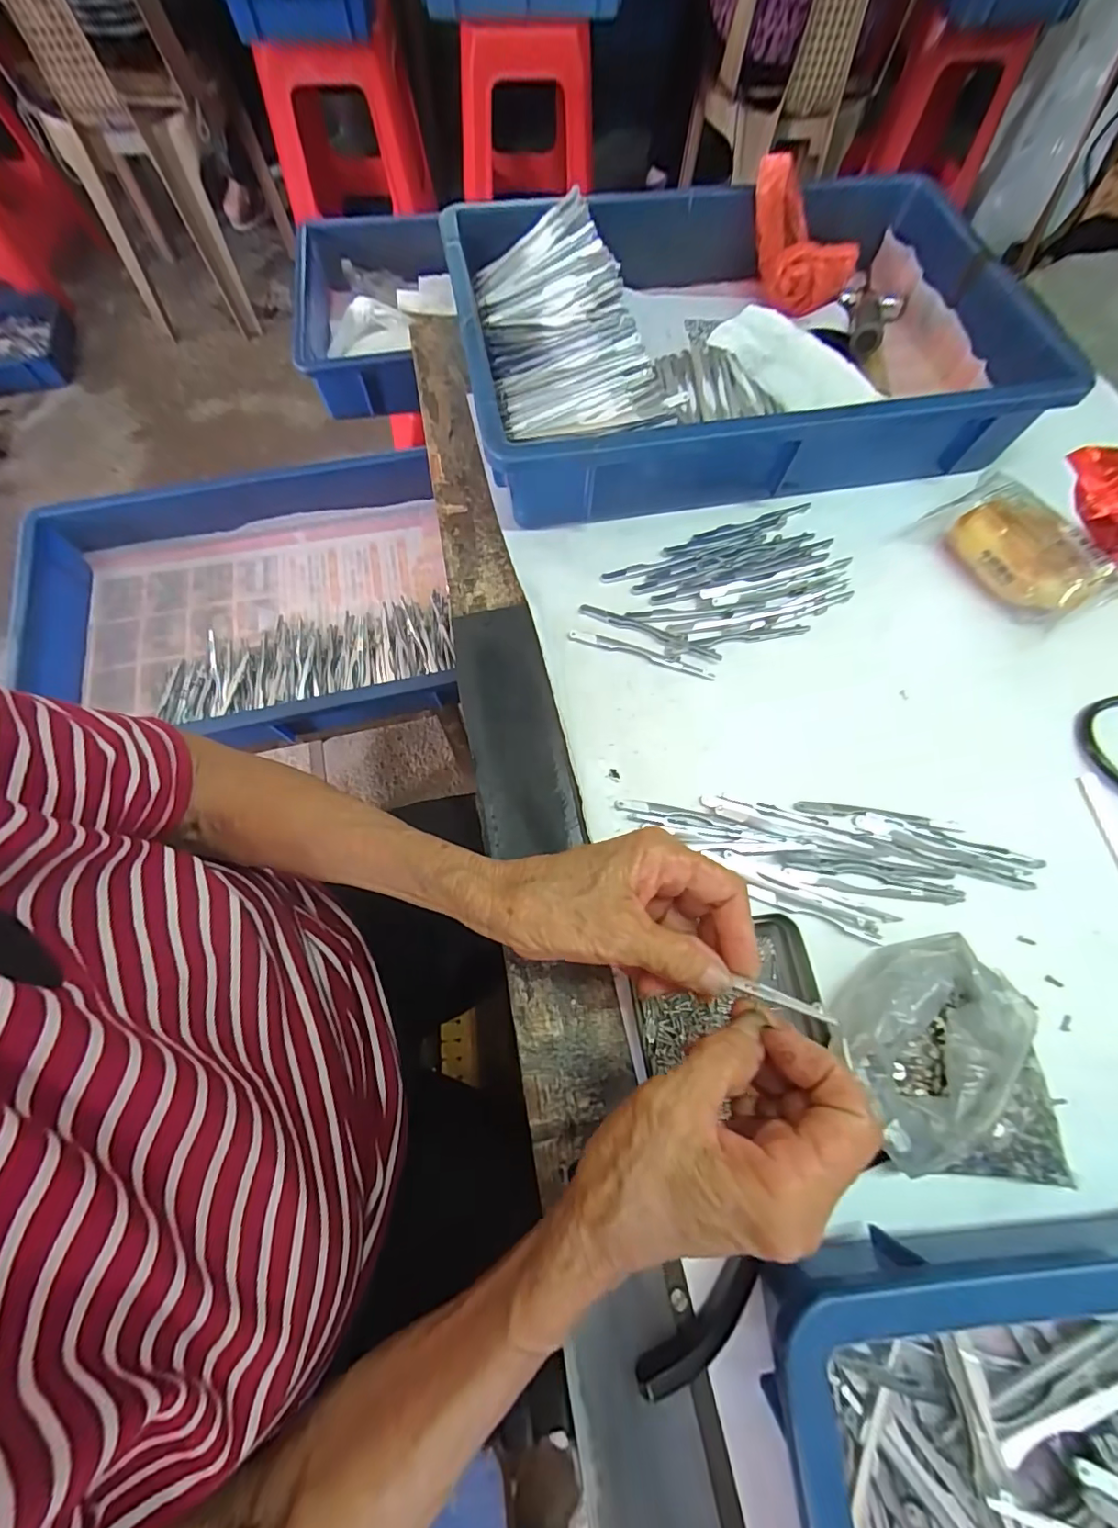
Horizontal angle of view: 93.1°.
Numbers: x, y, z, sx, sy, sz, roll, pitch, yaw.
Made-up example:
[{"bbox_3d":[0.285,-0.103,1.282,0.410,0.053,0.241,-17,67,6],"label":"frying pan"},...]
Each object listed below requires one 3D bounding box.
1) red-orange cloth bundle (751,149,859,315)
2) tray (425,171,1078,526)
[{"bbox_3d":[0.199,-0.431,0.437,0.095,0.079,0.055,28,71,9],"label":"red-orange cloth bundle"},{"bbox_3d":[0.129,-0.315,0.402,0.383,0.076,0.254,-9,69,-5],"label":"tray"}]

